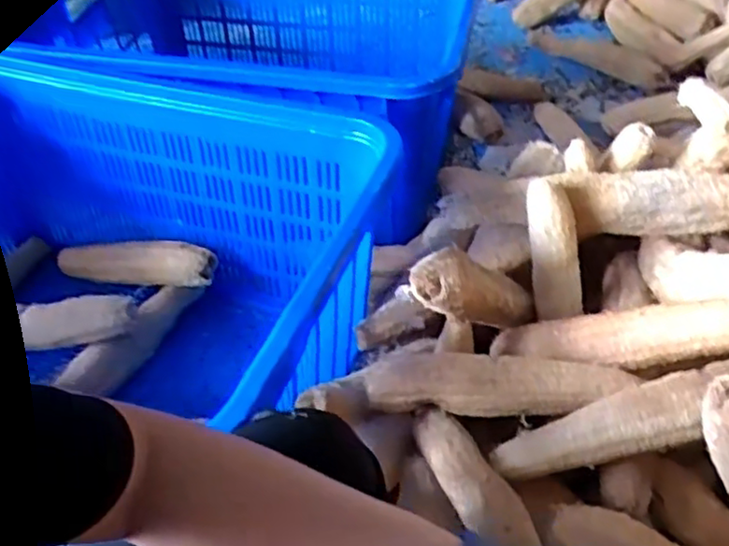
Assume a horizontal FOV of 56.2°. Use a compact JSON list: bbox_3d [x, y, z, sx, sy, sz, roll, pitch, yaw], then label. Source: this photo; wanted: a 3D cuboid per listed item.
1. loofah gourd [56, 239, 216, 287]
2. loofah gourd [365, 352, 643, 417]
[{"bbox_3d":[-0.408,-0.013,1.188,0.340,0.064,0.055,1,42,24],"label":"loofah gourd"},{"bbox_3d":[0.164,0.135,0.815,0.327,0.060,0.076,2,72,13],"label":"loofah gourd"}]

